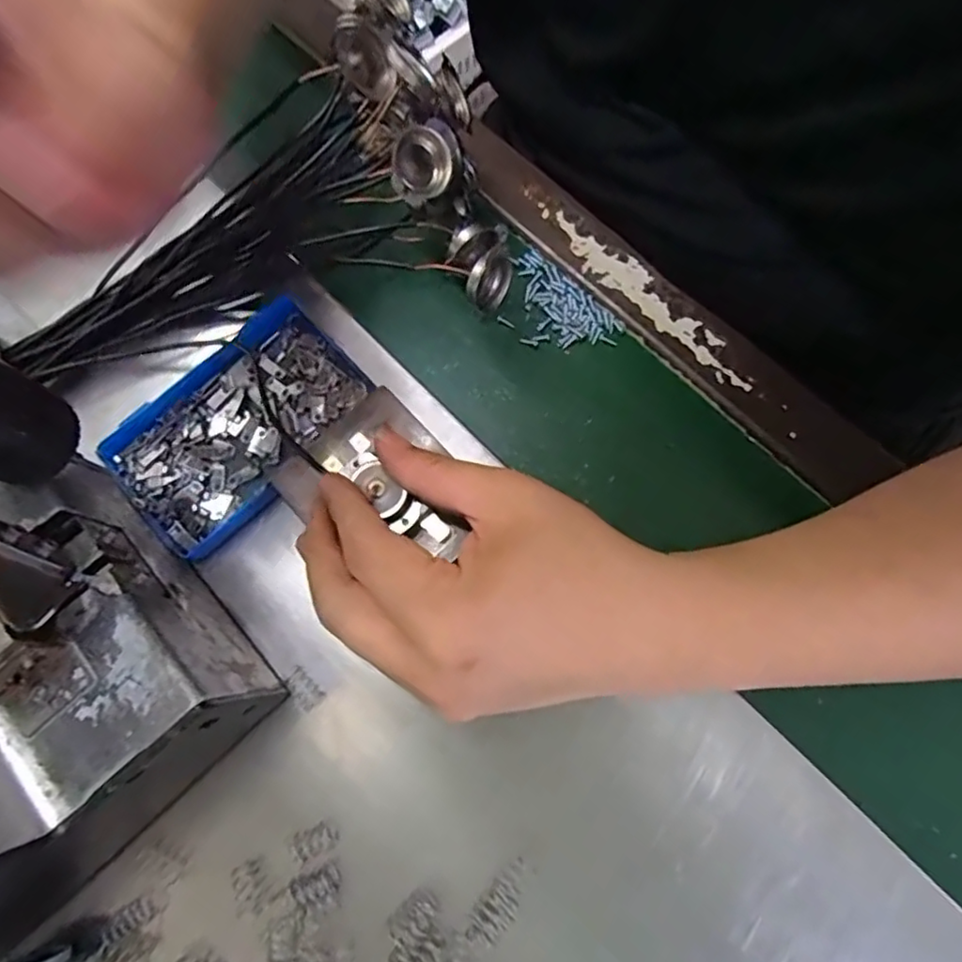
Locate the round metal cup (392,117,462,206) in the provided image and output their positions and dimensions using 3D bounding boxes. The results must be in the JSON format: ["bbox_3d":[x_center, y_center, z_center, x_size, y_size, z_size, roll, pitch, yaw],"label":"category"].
[{"bbox_3d":[-0.027,-0.137,0.268,0.034,0.027,0.015,-41,38,-12],"label":"round metal cup"}]

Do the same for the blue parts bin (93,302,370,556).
[{"bbox_3d":[-0.110,-0.025,0.292,0.113,0.030,0.069,-42,75,-15],"label":"blue parts bin"}]

